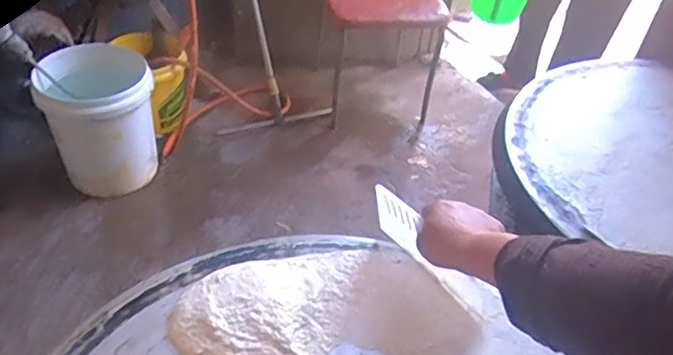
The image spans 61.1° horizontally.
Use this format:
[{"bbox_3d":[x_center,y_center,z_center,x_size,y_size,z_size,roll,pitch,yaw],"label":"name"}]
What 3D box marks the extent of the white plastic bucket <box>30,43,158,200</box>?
[{"bbox_3d":[-0.730,-0.187,1.789,0.319,0.373,0.352,-13,45,-20],"label":"white plastic bucket"}]

